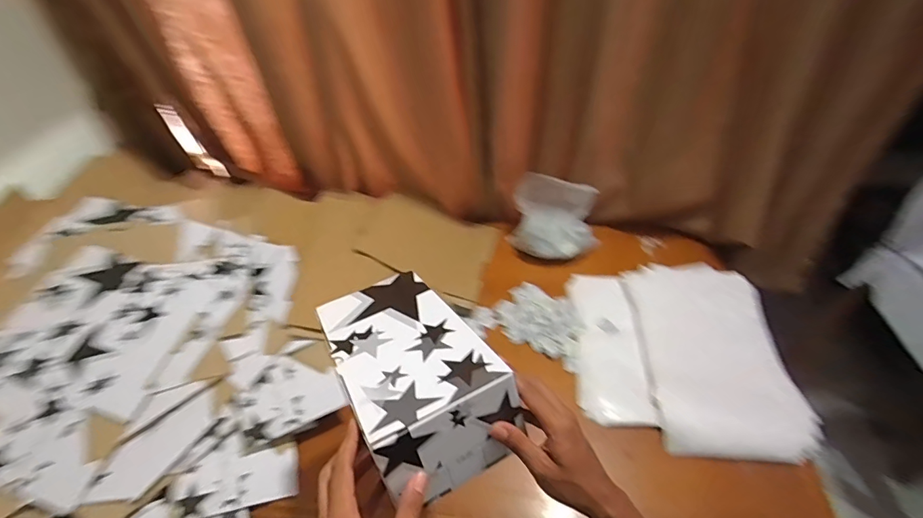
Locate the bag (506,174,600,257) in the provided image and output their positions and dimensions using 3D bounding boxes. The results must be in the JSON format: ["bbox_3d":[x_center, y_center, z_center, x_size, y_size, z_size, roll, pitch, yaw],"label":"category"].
[{"bbox_3d":[0.229,-0.086,1.101,0.213,0.181,0.129,8,48,13],"label":"bag"}]

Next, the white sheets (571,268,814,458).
[{"bbox_3d":[0.440,0.171,0.903,0.392,0.051,0.409,1,47,6],"label":"white sheets"}]

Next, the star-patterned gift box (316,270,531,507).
[{"bbox_3d":[-0.065,0.118,0.521,0.143,0.093,0.279,-25,33,-18],"label":"star-patterned gift box"}]

